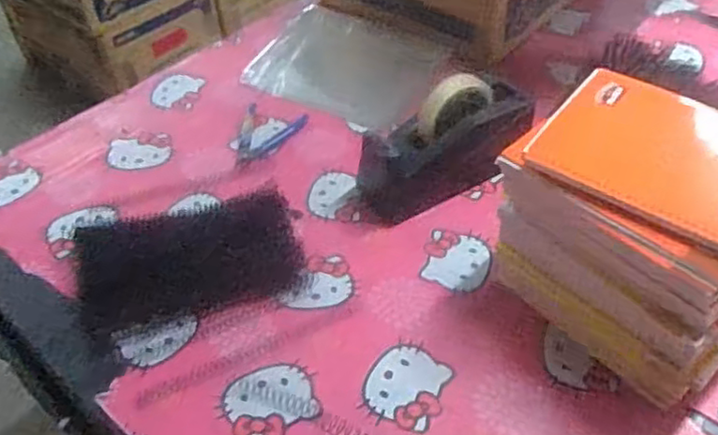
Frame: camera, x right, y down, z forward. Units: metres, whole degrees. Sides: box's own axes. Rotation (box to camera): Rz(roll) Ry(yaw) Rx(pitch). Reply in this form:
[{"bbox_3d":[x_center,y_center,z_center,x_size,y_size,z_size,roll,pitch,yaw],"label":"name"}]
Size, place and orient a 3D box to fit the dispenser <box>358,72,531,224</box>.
[{"bbox_3d":[0.105,-0.086,0.761,0.213,0.123,0.077,-20,49,-15],"label":"dispenser"}]

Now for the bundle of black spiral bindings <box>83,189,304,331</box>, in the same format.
[{"bbox_3d":[-0.181,0.044,0.723,0.229,0.019,0.153,-14,48,-9],"label":"bundle of black spiral bindings"}]

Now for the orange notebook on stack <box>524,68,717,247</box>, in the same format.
[{"bbox_3d":[0.262,-0.054,0.549,0.206,0.014,0.154,30,54,27],"label":"orange notebook on stack"}]

